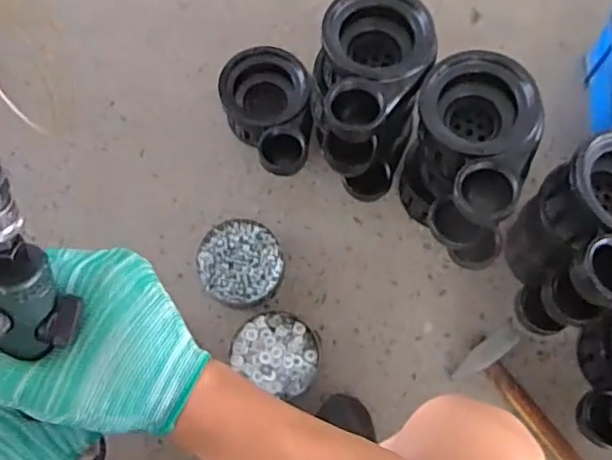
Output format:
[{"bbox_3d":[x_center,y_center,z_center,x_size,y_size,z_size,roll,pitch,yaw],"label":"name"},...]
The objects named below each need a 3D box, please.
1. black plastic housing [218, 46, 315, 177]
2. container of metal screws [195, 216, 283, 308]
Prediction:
[{"bbox_3d":[-0.057,-0.179,0.975,0.140,0.112,0.207,-13,73,-4],"label":"black plastic housing"},{"bbox_3d":[-0.101,0.055,0.939,0.127,0.039,0.137,0,72,0],"label":"container of metal screws"}]

